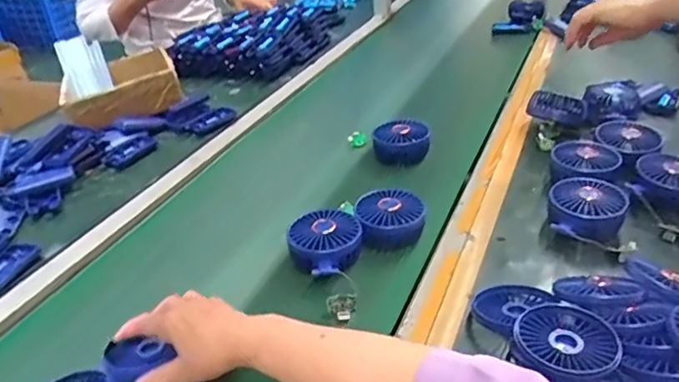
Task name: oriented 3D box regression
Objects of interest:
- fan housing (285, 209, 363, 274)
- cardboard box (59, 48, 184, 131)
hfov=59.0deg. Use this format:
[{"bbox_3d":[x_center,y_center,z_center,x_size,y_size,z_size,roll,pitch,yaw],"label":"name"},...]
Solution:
[{"bbox_3d":[-0.014,0.060,0.717,0.087,0.035,0.084,-27,55,-26],"label":"fan housing"},{"bbox_3d":[-0.398,-0.185,1.089,0.200,0.073,0.173,-16,33,-17],"label":"cardboard box"}]

